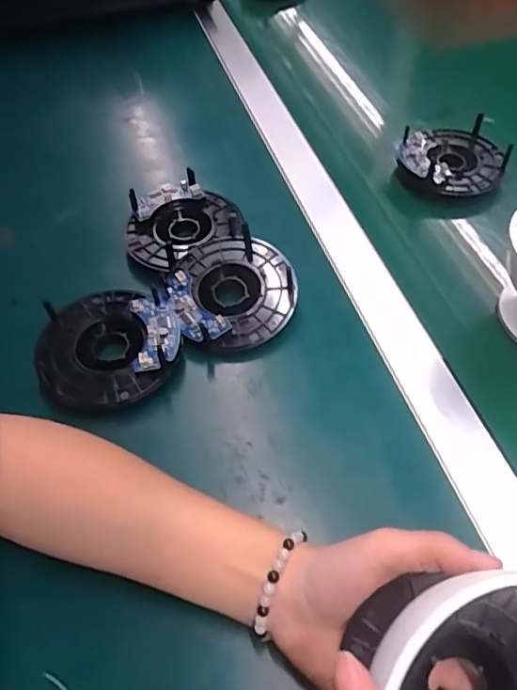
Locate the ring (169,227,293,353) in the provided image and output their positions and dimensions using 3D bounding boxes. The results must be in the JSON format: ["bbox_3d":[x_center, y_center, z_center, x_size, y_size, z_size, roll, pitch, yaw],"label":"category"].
[{"bbox_3d":[-0.020,-0.042,0.430,0.094,0.033,0.098,-1,53,2],"label":"ring"}]

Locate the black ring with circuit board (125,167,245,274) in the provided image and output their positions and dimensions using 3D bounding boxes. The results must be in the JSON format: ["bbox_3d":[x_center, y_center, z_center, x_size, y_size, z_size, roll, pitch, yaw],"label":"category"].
[{"bbox_3d":[-0.065,-0.108,0.473,0.102,0.029,0.098,-1,53,2],"label":"black ring with circuit board"}]

